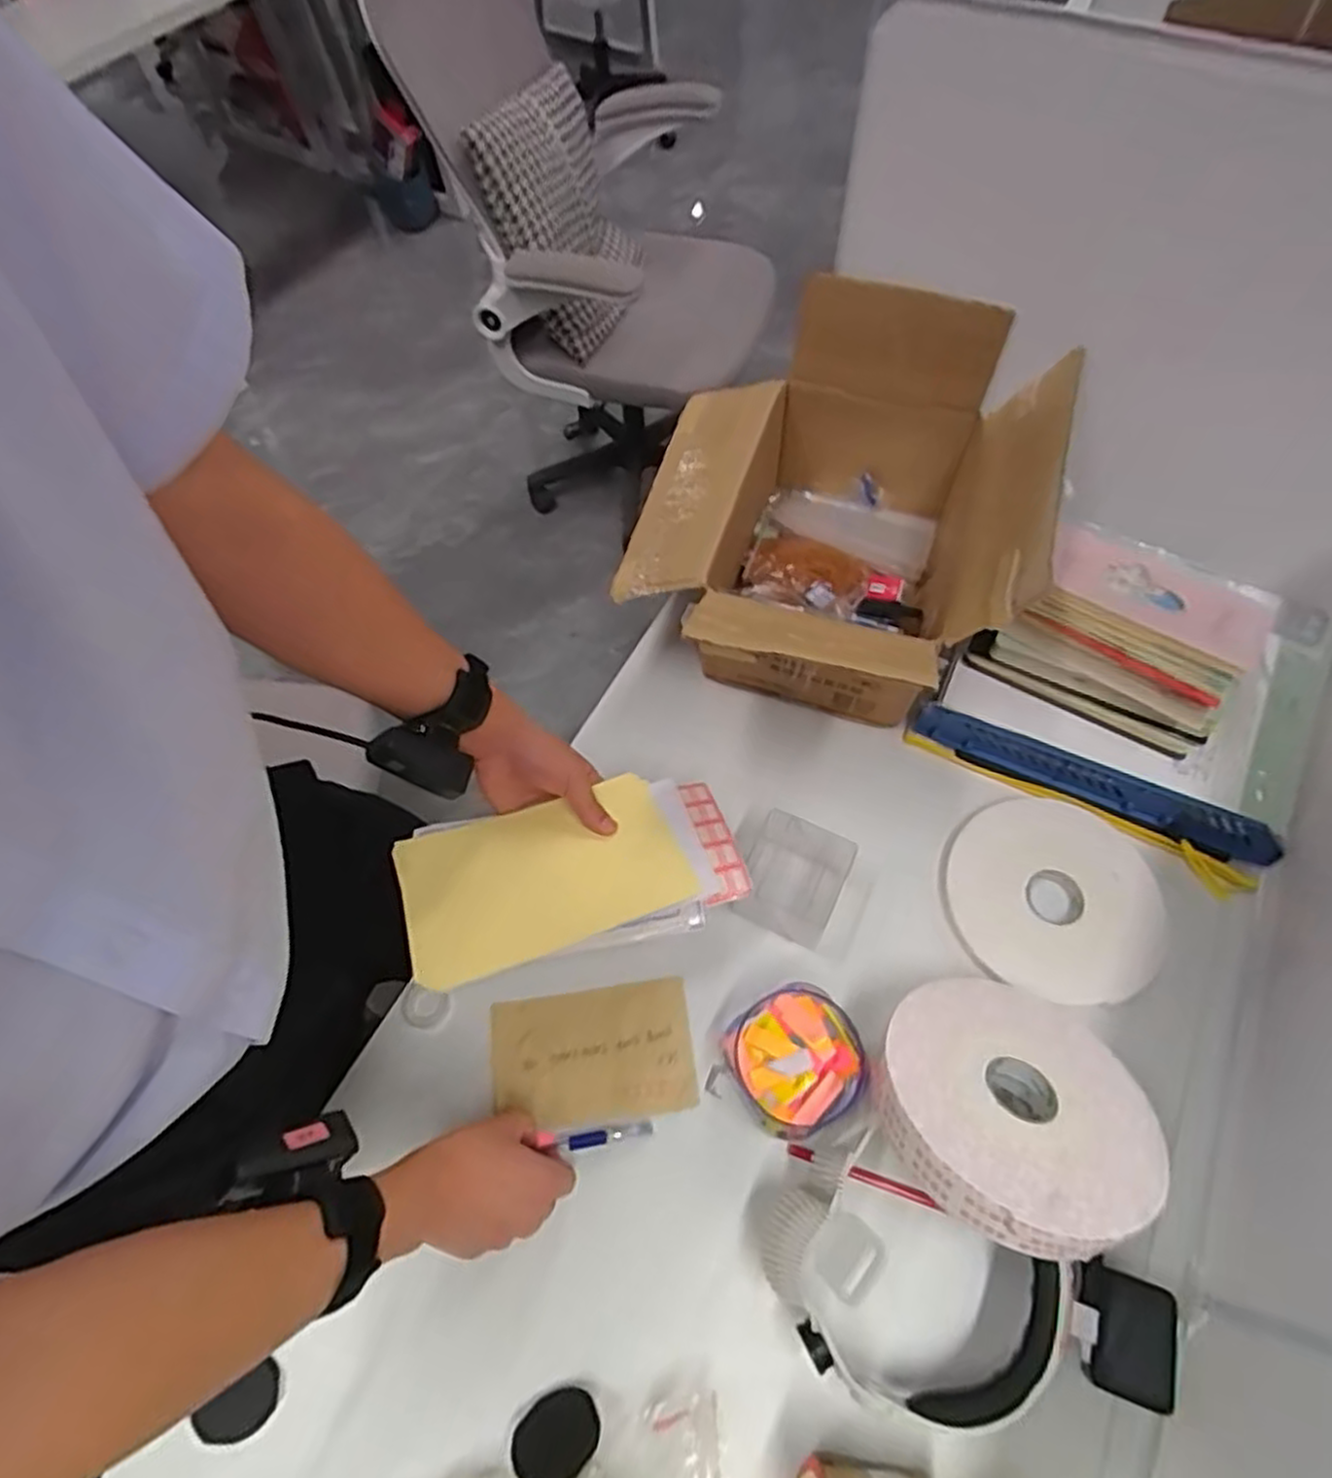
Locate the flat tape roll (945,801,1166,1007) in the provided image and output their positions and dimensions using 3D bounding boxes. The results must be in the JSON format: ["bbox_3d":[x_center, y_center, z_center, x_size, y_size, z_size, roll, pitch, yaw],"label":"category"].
[{"bbox_3d":[0.338,0.138,0.655,0.175,0.015,0.171,-1,62,1],"label":"flat tape roll"}]

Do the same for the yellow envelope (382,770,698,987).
[{"bbox_3d":[-0.097,0.106,0.586,0.210,0.010,0.120,-18,60,-12],"label":"yellow envelope"}]

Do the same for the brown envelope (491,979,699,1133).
[{"bbox_3d":[-0.060,0.259,0.619,0.161,0.007,0.099,-8,68,1],"label":"brown envelope"}]

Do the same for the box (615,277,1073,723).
[{"bbox_3d":[0.141,-0.195,0.693,0.335,0.237,0.371,15,64,10],"label":"box"}]

